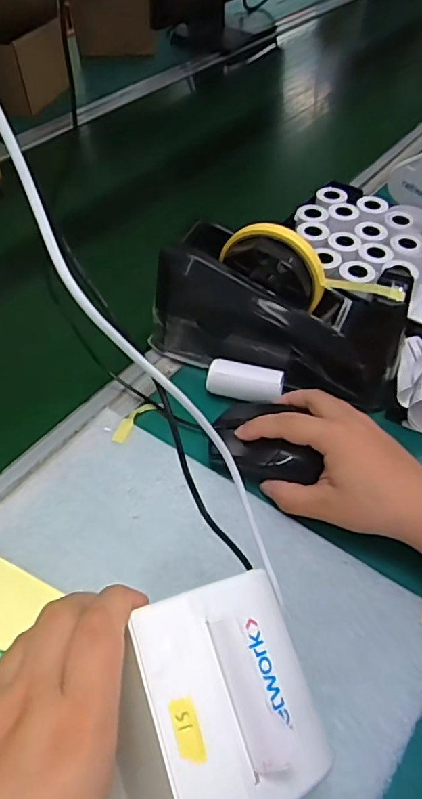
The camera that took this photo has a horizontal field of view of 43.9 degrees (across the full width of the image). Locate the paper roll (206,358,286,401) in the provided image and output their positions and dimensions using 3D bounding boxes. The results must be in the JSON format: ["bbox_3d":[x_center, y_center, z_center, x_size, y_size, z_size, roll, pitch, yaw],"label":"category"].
[{"bbox_3d":[0.028,-0.014,0.435,0.063,0.025,0.026,14,52,12],"label":"paper roll"}]

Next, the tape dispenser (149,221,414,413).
[{"bbox_3d":[0.056,-0.073,0.429,0.206,0.108,0.075,20,53,16],"label":"tape dispenser"}]

